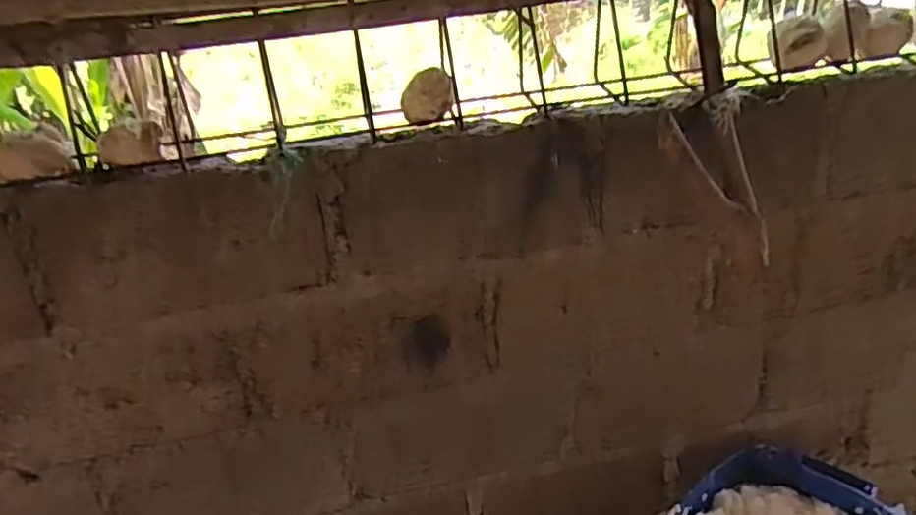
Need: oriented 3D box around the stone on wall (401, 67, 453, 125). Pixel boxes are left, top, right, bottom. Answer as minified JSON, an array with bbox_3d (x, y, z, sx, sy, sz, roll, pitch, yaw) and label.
[{"bbox_3d":[-0.036,-0.184,0.738,0.057,0.058,0.038,-6,26,-2],"label":"stone on wall"}]

